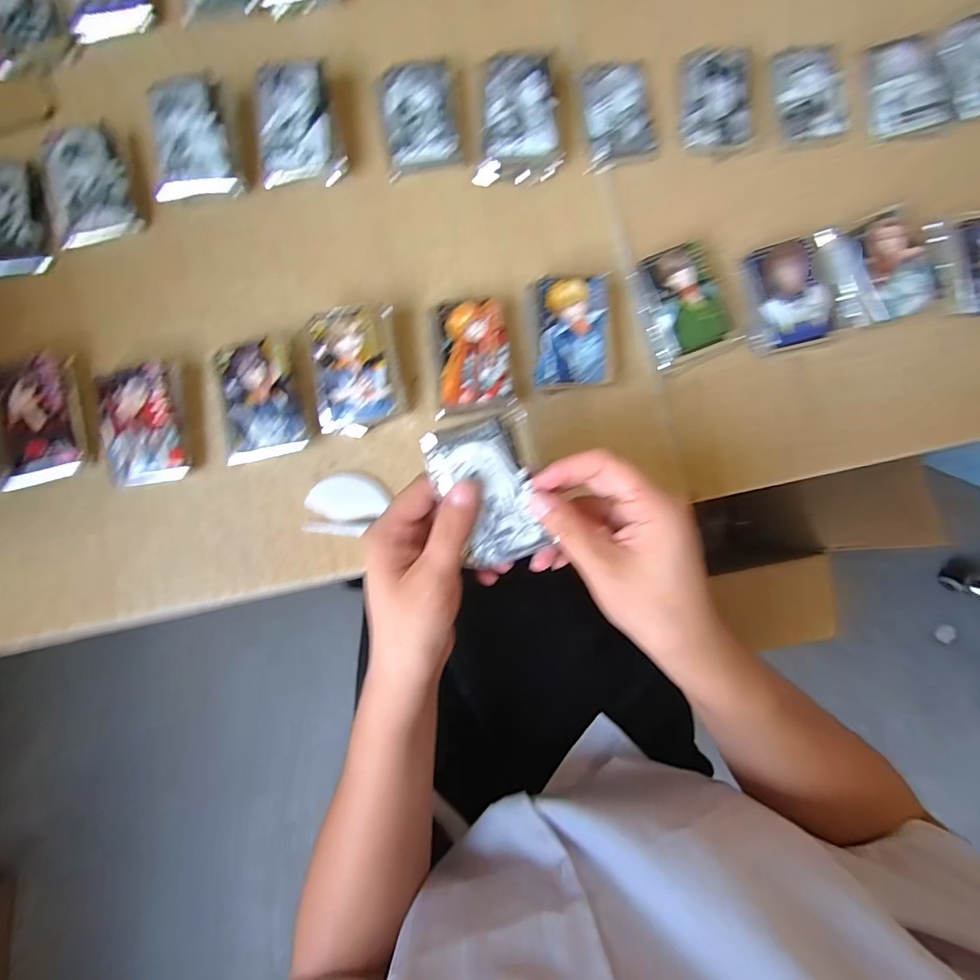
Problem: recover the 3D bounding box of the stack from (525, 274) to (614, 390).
[{"bbox_3d":[0.067,-0.125,0.374,0.064,0.029,0.086,-2,85,-2],"label":"stack"}]

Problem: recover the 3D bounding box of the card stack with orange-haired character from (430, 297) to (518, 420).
[{"bbox_3d":[-0.014,-0.107,0.376,0.061,0.023,0.093,-4,85,-2],"label":"card stack with orange-haired character"}]

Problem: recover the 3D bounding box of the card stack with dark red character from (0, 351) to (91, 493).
[{"bbox_3d":[-0.345,-0.051,0.345,0.060,0.014,0.094,-13,86,-3],"label":"card stack with dark red character"}]

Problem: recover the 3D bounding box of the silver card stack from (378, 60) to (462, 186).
[{"bbox_3d":[-0.060,-0.321,0.392,0.062,0.017,0.090,-9,86,-3],"label":"silver card stack"}]

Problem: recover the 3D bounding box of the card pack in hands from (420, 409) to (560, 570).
[{"bbox_3d":[0.000,0.002,0.294,0.067,0.015,0.092,-14,102,-6],"label":"card pack in hands"}]

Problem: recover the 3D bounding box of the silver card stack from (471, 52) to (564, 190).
[{"bbox_3d":[0.022,-0.316,0.387,0.069,0.030,0.095,-3,85,-2],"label":"silver card stack"}]

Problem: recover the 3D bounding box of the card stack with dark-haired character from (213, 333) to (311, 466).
[{"bbox_3d":[-0.183,-0.072,0.365,0.063,0.018,0.093,-12,86,-3],"label":"card stack with dark-haired character"}]

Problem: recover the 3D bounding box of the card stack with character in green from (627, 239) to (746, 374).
[{"bbox_3d":[0.161,-0.154,0.382,0.068,0.017,0.091,-19,86,-3],"label":"card stack with character in green"}]

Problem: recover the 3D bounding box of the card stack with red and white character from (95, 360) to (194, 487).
[{"bbox_3d":[-0.269,-0.051,0.355,0.059,0.013,0.093,-8,86,-3],"label":"card stack with red and white character"}]

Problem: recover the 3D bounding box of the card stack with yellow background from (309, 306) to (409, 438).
[{"bbox_3d":[-0.106,-0.096,0.366,0.067,0.031,0.093,-7,85,-3],"label":"card stack with yellow background"}]

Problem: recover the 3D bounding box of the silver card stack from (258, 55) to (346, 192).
[{"bbox_3d":[-0.158,-0.307,0.383,0.067,0.030,0.095,-6,85,-2],"label":"silver card stack"}]

